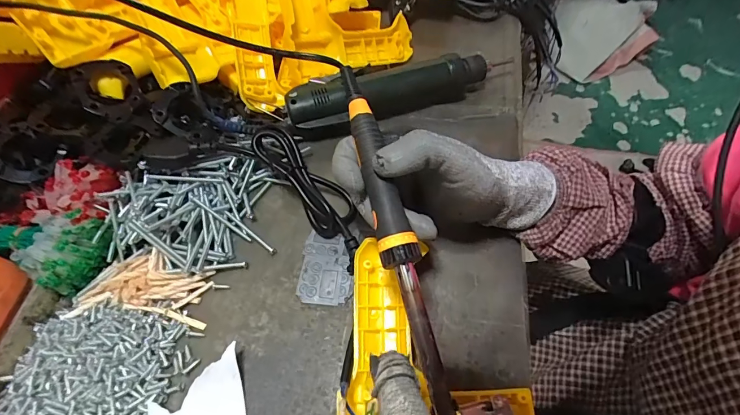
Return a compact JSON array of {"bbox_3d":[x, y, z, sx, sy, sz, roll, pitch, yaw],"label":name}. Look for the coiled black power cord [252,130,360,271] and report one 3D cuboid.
[{"bbox_3d":[-0.048,-0.014,0.330,0.039,0.025,0.147,-34,77,-18],"label":"coiled black power cord"}]

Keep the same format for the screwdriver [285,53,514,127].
[{"bbox_3d":[0.026,-0.123,0.398,0.225,0.040,0.046,-17,58,-8],"label":"screwdriver"}]

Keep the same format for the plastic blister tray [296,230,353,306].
[{"bbox_3d":[-0.035,0.049,0.312,0.043,0.006,0.060,2,57,4],"label":"plastic blister tray"}]

